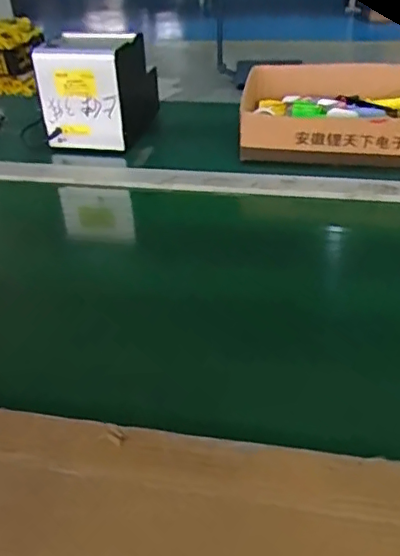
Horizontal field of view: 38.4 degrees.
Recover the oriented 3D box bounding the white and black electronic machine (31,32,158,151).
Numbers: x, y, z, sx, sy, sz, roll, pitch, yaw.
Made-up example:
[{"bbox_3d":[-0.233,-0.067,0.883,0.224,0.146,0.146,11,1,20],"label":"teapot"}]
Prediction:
[{"bbox_3d":[-0.156,-0.301,0.901,0.127,0.139,0.173,5,36,13],"label":"white and black electronic machine"}]

